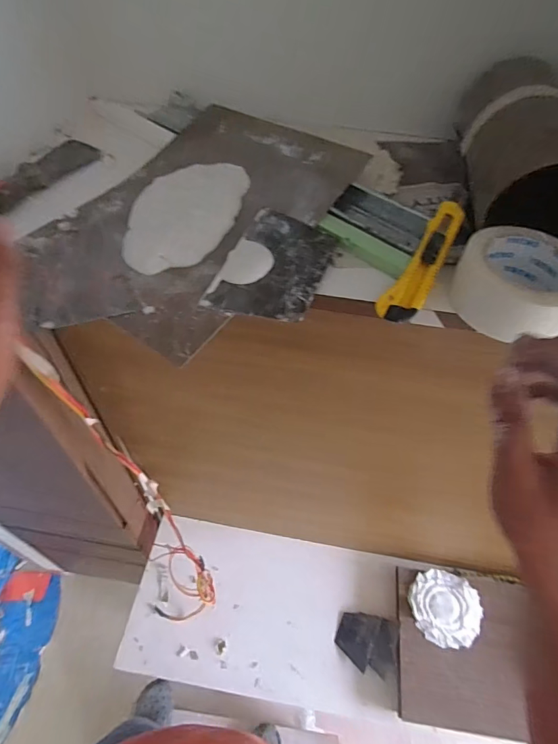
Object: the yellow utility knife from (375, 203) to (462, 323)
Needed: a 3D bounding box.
[{"bbox_3d":[0.140,-0.106,0.409,0.035,0.011,0.139,28,77,17],"label":"yellow utility knife"}]

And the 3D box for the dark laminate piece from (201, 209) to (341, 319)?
[{"bbox_3d":[-0.003,-0.105,0.421,0.095,0.005,0.139,20,63,10],"label":"dark laminate piece"}]

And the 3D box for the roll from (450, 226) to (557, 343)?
[{"bbox_3d":[0.218,-0.083,0.387,0.098,0.044,0.101,2,52,-2],"label":"roll"}]

